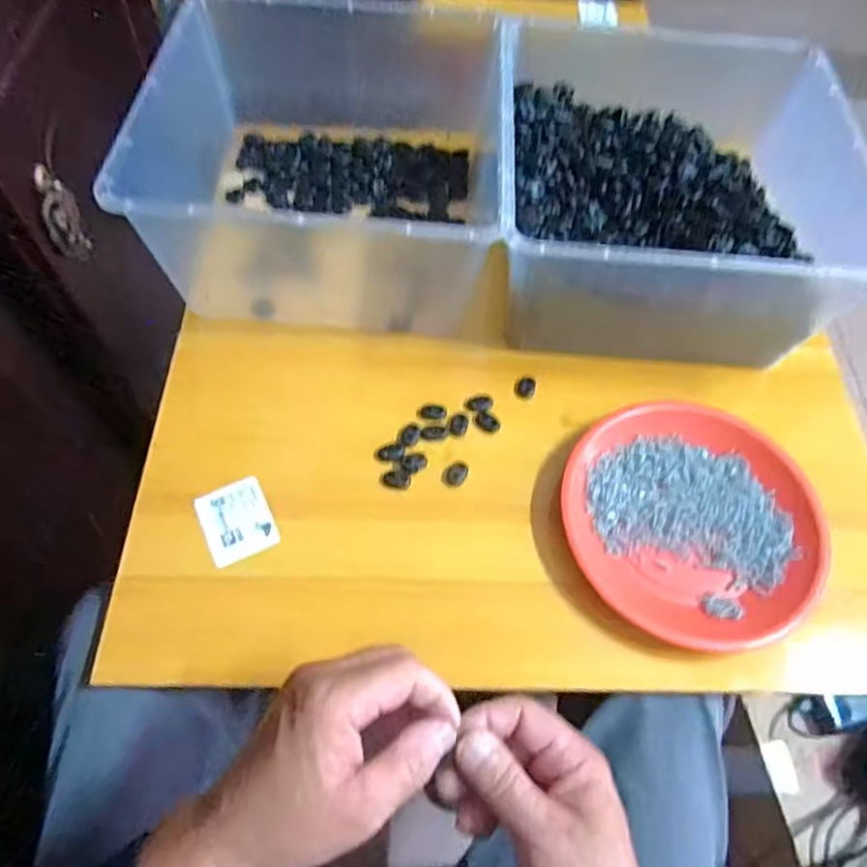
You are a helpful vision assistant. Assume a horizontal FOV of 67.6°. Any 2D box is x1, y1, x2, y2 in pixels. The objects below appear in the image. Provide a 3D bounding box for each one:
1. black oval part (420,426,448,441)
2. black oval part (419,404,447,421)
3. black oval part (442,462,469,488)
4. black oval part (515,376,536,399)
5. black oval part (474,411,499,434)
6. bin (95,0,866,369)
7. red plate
[{"bbox_3d":[0.001,-0.001,0.536,0.022,0.004,0.014,-4,60,-5],"label":"black oval part"},{"bbox_3d":[-0.001,-0.018,0.545,0.023,0.004,0.015,3,60,-1],"label":"black oval part"},{"bbox_3d":[0.018,0.032,0.517,0.017,0.008,0.022,21,61,9],"label":"black oval part"},{"bbox_3d":[0.079,-0.040,0.559,0.017,0.004,0.021,12,60,4],"label":"black oval part"},{"bbox_3d":[0.045,-0.010,0.541,0.022,0.004,0.016,28,62,13],"label":"black oval part"},{"bbox_3d":[0.058,-0.244,0.601,0.586,0.146,0.343,6,60,1],"label":"bin"},{"bbox_3d":[0.197,0.063,0.497,0.178,0.022,0.192,1,60,-2],"label":"red plate"}]

